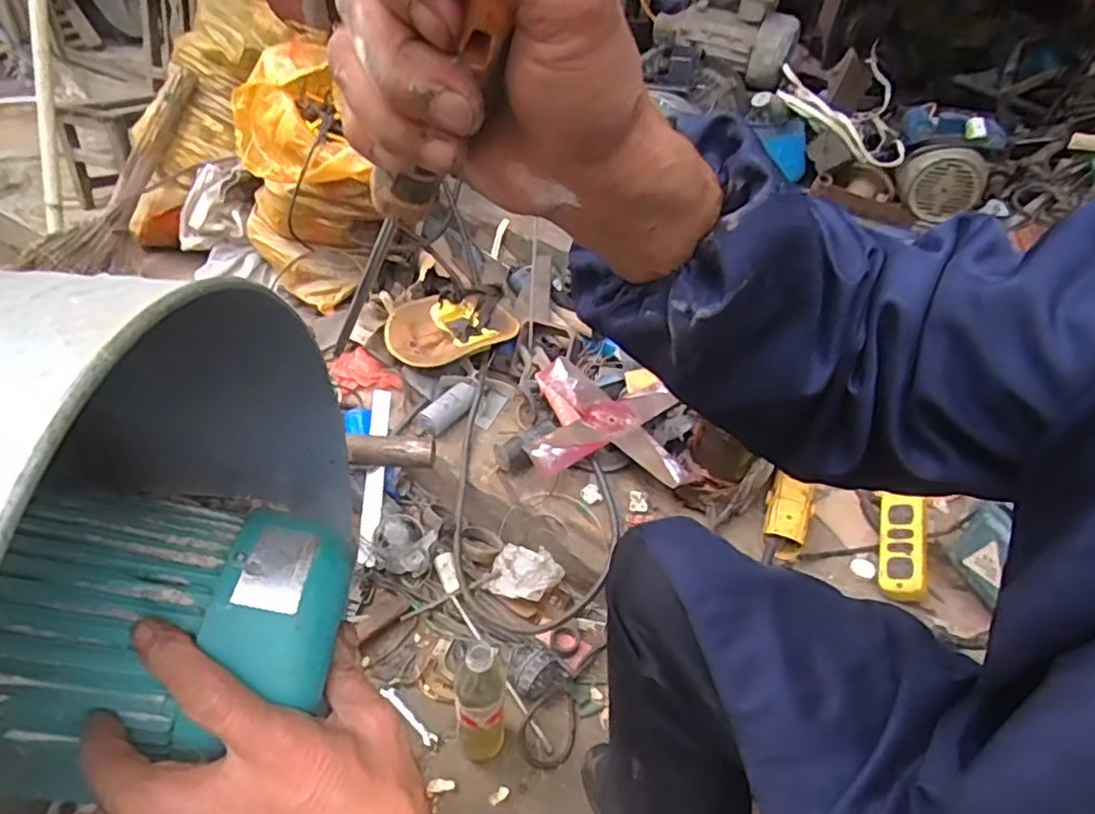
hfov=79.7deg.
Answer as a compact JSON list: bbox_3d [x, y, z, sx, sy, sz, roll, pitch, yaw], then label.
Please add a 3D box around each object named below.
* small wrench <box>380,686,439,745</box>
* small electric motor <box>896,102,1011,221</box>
[{"bbox_3d":[-0.195,0.436,0.928,0.111,0.006,0.017,32,46,32],"label":"small wrench"},{"bbox_3d":[0.868,-0.541,1.443,0.203,0.192,0.212,23,41,24],"label":"small electric motor"}]

